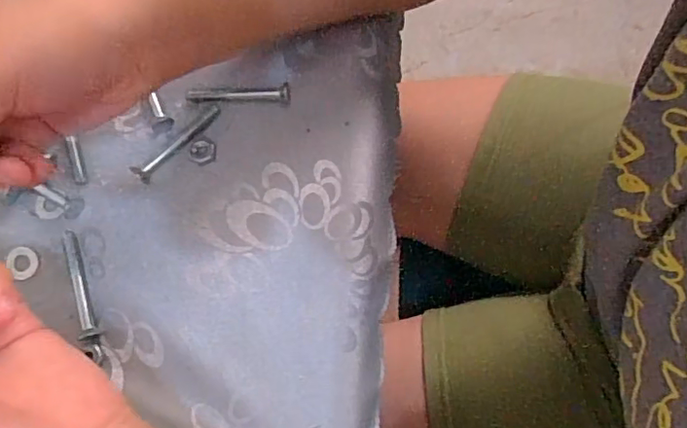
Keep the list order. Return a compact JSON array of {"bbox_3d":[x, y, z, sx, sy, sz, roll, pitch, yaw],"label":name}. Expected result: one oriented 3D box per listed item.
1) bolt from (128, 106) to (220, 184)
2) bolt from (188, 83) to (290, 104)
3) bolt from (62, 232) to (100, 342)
[{"bbox_3d":[-0.086,-0.038,0.286,0.009,0.008,0.055,41,80,8],"label":"bolt"},{"bbox_3d":[-0.057,-0.064,0.292,0.055,0.007,0.007,1,77,-1],"label":"bolt"},{"bbox_3d":[-0.131,0.034,0.270,0.008,0.008,0.055,-20,78,-5],"label":"bolt"}]

